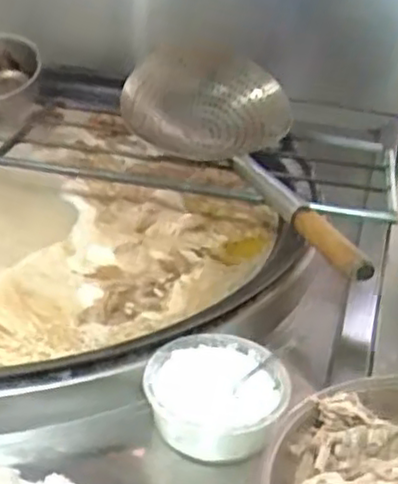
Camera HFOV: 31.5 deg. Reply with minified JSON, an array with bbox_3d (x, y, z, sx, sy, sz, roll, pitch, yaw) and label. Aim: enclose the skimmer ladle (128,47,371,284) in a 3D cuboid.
[{"bbox_3d":[0.069,-0.111,0.795,0.107,0.134,0.389,-24,40,-38],"label":"skimmer ladle"}]

